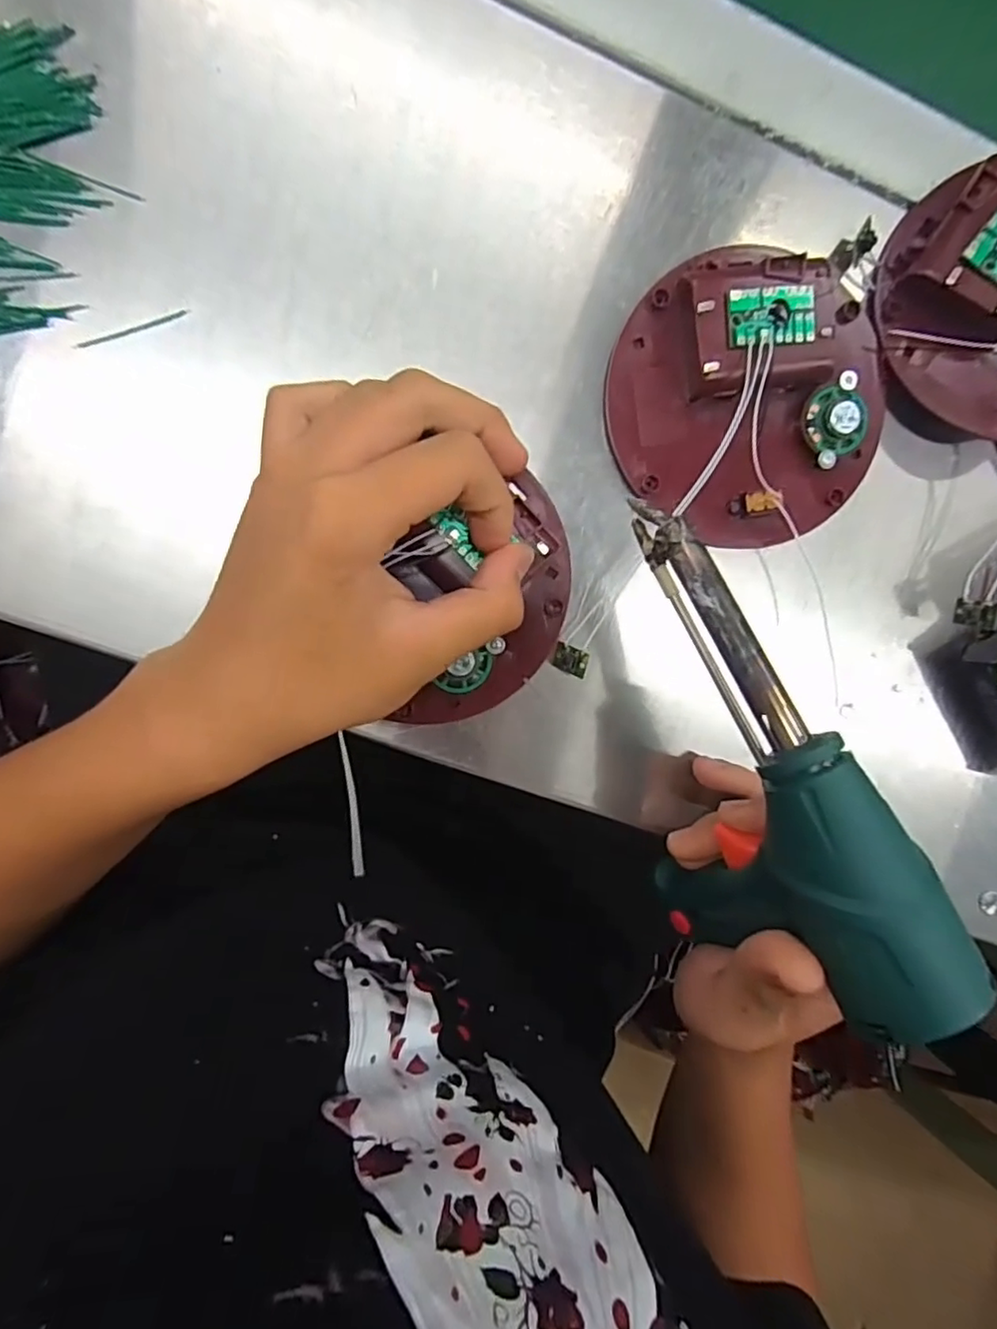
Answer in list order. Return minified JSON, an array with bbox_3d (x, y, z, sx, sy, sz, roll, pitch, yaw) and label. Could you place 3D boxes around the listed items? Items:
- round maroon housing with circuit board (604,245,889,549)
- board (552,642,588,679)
[{"bbox_3d":[0.108,-0.111,0.253,0.118,0.021,0.110,12,95,-8],"label":"round maroon housing with circuit board"},{"bbox_3d":[0.031,-0.002,0.265,0.015,0.004,0.011,23,102,23],"label":"board"}]

